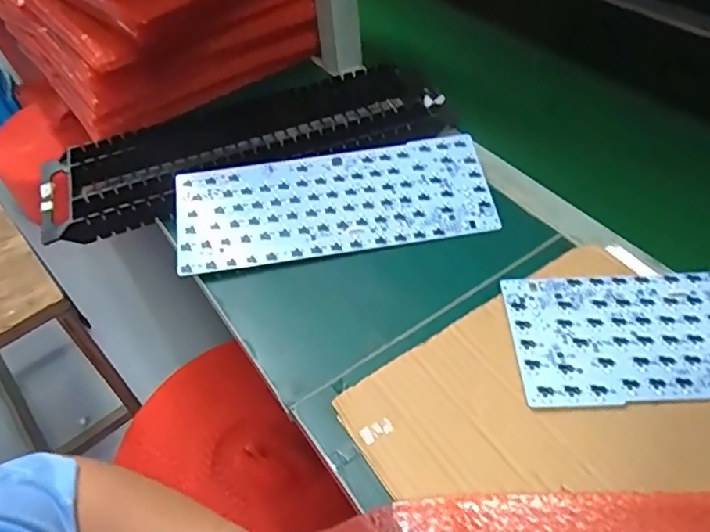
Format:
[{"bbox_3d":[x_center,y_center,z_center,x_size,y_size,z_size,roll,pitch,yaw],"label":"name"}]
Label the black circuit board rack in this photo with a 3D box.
[{"bbox_3d":[-0.121,-0.139,0.659,0.461,0.040,0.174,-18,49,-10],"label":"black circuit board rack"}]

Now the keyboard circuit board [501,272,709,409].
[{"bbox_3d":[0.280,0.050,0.444,0.306,0.010,0.122,-3,48,4],"label":"keyboard circuit board"}]

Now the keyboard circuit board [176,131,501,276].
[{"bbox_3d":[-0.021,-0.066,0.571,0.308,0.006,0.124,-8,62,-4],"label":"keyboard circuit board"}]

